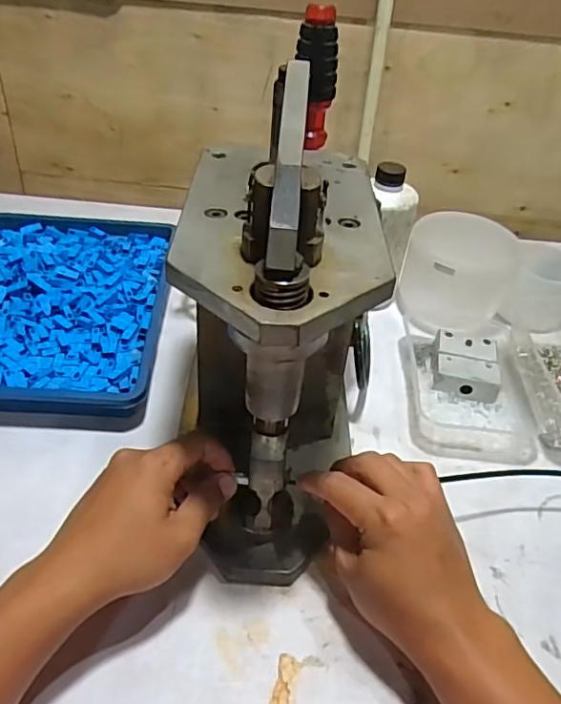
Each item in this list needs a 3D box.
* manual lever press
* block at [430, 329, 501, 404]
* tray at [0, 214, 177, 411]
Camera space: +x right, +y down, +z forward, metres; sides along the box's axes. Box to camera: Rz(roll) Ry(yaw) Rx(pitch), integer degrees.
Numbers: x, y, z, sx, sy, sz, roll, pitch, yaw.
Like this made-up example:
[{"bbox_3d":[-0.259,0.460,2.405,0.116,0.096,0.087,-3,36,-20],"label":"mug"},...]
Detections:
[{"bbox_3d":[-0.003,-0.043,0.424,0.124,0.285,0.292,4,42,-2],"label":"manual lever press"},{"bbox_3d":[0.193,0.014,0.595,0.067,0.029,0.070,15,43,10],"label":"block"},{"bbox_3d":[-0.243,-0.062,0.623,0.234,0.033,0.315,2,42,-4],"label":"tray"}]

